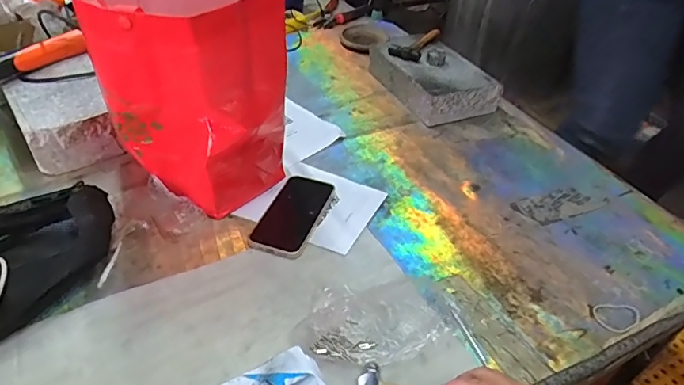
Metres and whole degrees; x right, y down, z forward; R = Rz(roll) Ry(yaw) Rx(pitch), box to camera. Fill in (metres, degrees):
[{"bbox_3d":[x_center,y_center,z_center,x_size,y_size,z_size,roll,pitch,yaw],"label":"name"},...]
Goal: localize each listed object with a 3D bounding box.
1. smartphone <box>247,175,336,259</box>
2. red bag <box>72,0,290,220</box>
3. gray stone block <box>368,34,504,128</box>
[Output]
[{"bbox_3d":[-0.067,0.028,0.655,0.075,0.009,0.152,14,41,13],"label":"smartphone"},{"bbox_3d":[-0.188,-0.146,0.632,0.210,0.299,0.245,-7,41,-12],"label":"red bag"},{"bbox_3d":[0.172,-0.233,0.949,0.151,0.078,0.258,-18,44,-23],"label":"gray stone block"}]

